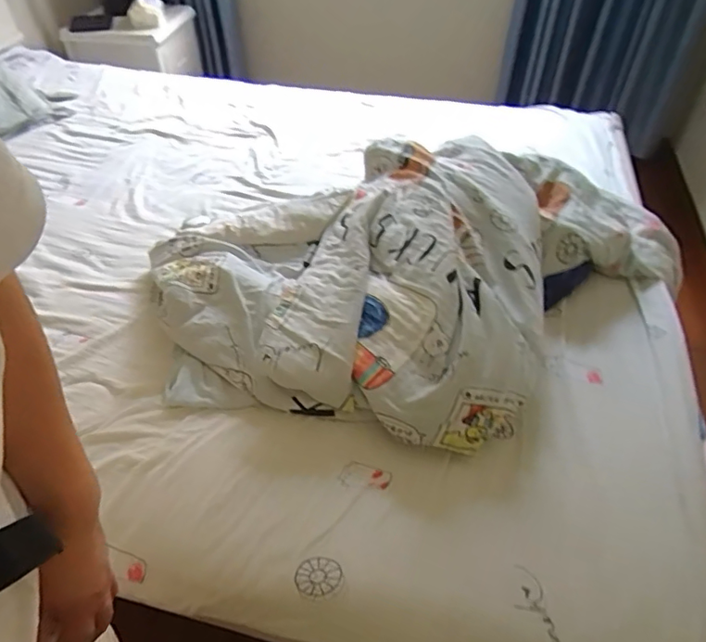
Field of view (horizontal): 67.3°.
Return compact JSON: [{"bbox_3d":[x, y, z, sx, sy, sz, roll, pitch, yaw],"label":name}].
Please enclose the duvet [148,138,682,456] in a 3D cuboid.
[{"bbox_3d":[0.171,-0.103,0.960,0.998,0.158,0.607,-20,48,-17],"label":"duvet"}]

